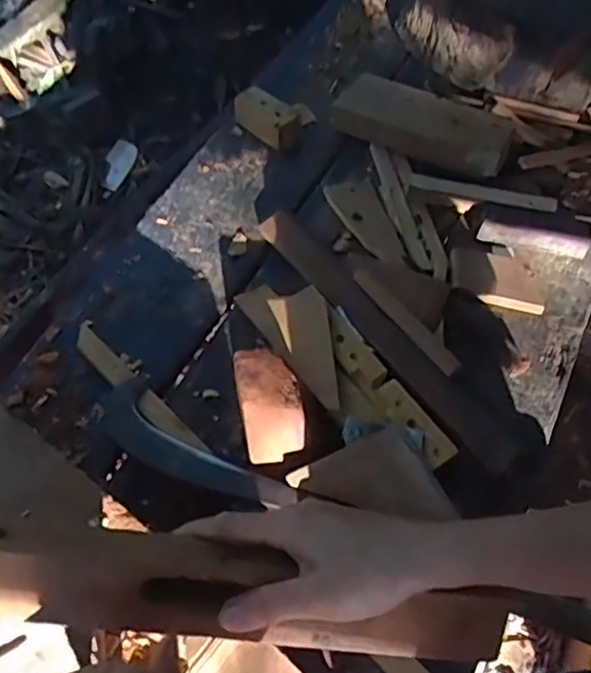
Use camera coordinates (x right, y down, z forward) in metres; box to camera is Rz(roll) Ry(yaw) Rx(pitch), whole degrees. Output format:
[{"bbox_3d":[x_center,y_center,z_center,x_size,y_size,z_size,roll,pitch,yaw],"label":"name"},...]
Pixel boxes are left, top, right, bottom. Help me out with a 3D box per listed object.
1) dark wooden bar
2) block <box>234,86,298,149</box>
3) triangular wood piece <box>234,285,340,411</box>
[{"bbox_3d":[0.114,-0.010,0.835,0.069,0.044,0.478,-32,67,-21],"label":"dark wooden bar"},{"bbox_3d":[-0.050,-0.372,1.033,0.112,0.064,0.055,36,63,16],"label":"block"},{"bbox_3d":[0.017,-0.004,0.791,0.098,0.025,0.197,-29,66,-20],"label":"triangular wood piece"}]

